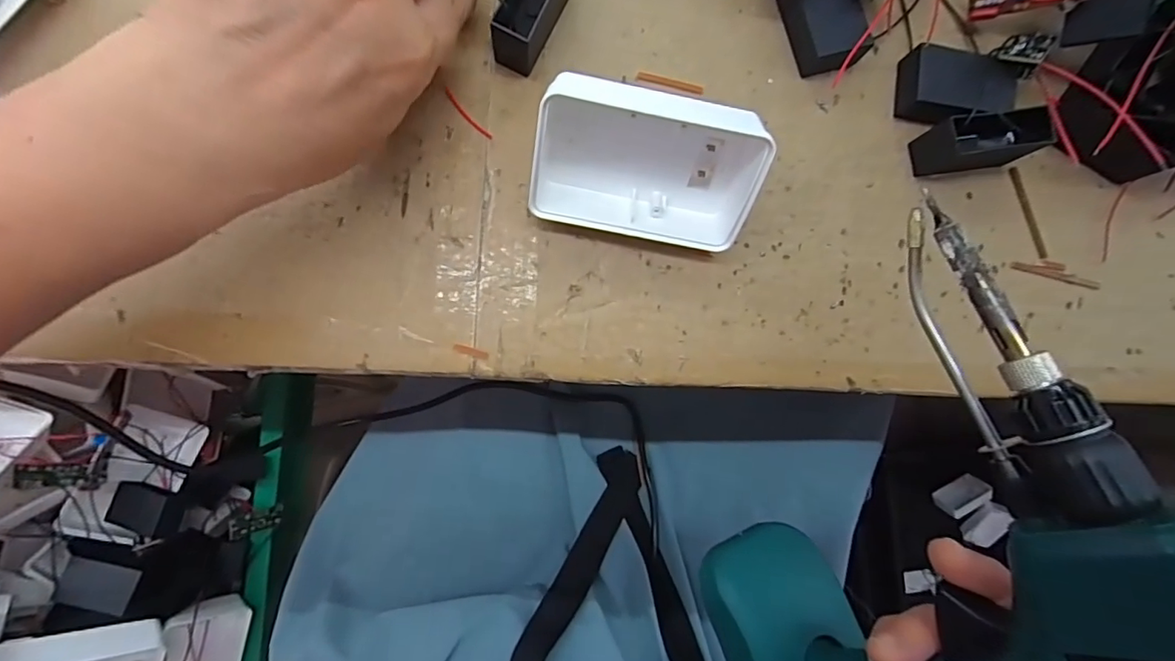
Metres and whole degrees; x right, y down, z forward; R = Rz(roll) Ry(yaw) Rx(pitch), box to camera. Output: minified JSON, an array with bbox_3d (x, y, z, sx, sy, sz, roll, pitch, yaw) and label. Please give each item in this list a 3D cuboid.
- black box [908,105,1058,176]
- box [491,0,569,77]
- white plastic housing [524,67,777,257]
[{"bbox_3d":[0.184,-0.088,0.252,0.049,0.032,0.018,-9,87,-6],"label":"black box"},{"bbox_3d":[-0.024,-0.143,0.238,0.018,0.028,0.049,30,84,-3],"label":"box"},{"bbox_3d":[0.025,-0.069,0.224,0.093,0.038,0.061,7,125,-8],"label":"white plastic housing"}]

